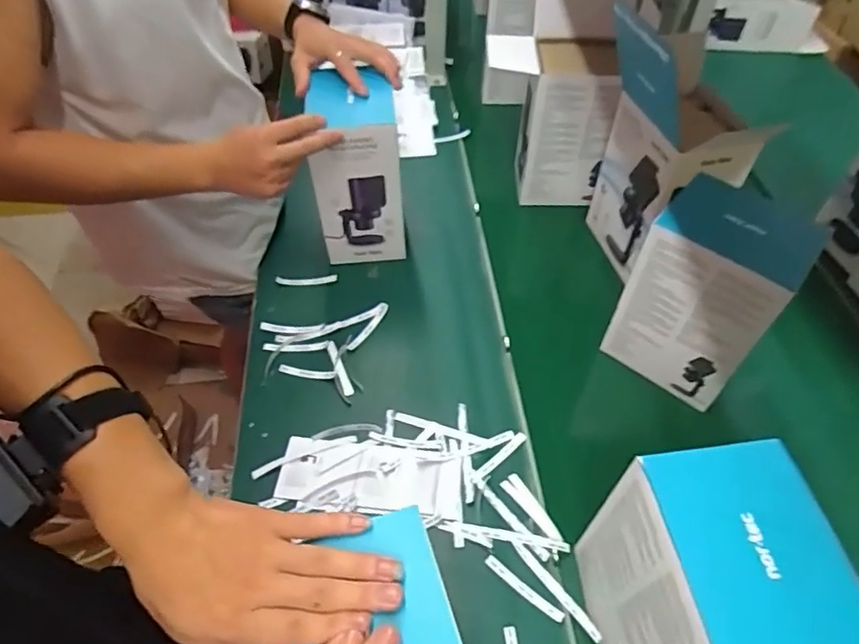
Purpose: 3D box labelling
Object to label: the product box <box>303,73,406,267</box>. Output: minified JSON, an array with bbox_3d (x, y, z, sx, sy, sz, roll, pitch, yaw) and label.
[{"bbox_3d":[-0.102,-0.211,0.817,0.114,0.239,0.117,-6,51,-3],"label":"product box"}]

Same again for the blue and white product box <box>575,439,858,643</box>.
[{"bbox_3d":[0.217,0.220,0.468,0.118,0.234,0.144,-4,49,-5],"label":"blue and white product box"}]

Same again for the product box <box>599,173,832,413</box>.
[{"bbox_3d":[0.319,-0.030,0.670,0.149,0.240,0.097,33,59,25],"label":"product box"}]

